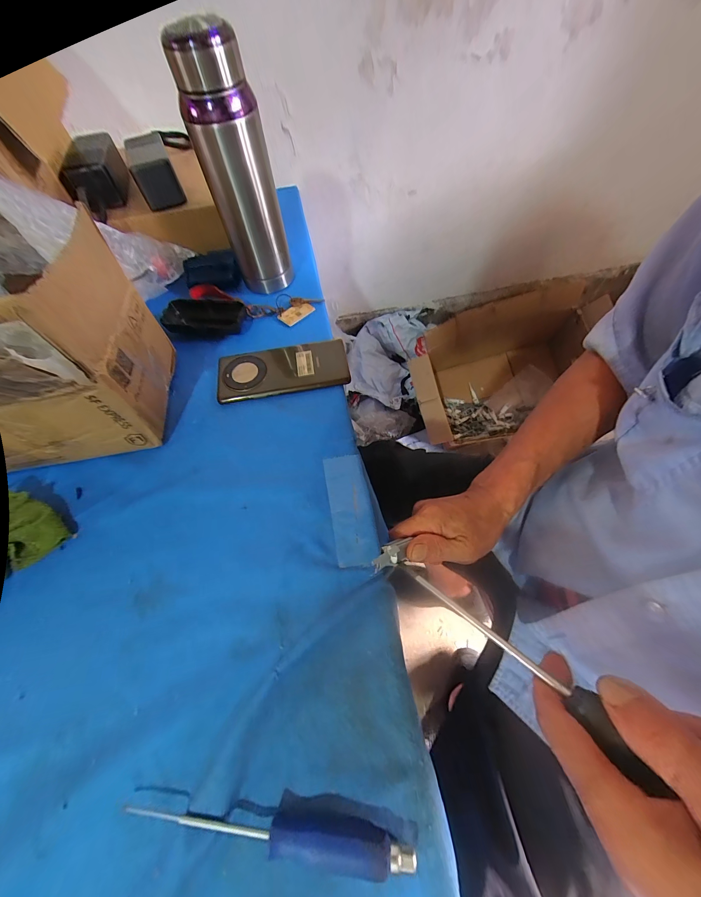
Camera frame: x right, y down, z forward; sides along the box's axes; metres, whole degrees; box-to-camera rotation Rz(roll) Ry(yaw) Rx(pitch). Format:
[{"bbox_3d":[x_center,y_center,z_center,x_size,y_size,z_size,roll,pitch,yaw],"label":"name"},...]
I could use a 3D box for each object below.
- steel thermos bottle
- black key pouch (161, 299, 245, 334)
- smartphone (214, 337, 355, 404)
[{"bbox_3d":[-0.133,-0.322,0.379,0.081,0.238,0.061,-18,63,-7],"label":"steel thermos bottle"},{"bbox_3d":[-0.206,-0.183,0.429,0.111,0.022,0.056,1,62,3],"label":"black key pouch"},{"bbox_3d":[-0.086,-0.103,0.389,0.161,0.013,0.075,-9,62,-2],"label":"smartphone"}]

